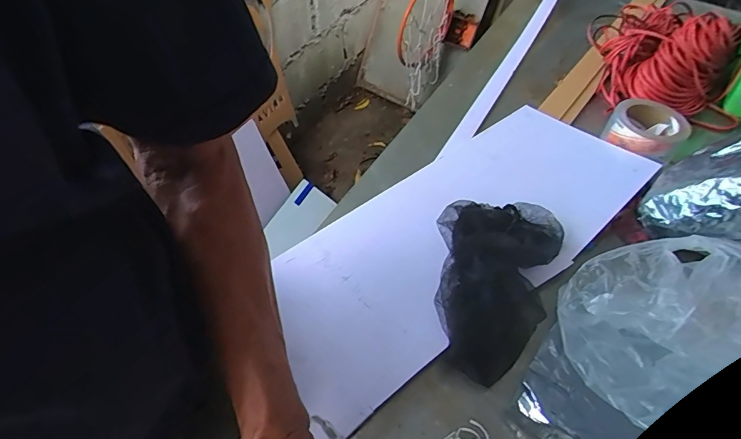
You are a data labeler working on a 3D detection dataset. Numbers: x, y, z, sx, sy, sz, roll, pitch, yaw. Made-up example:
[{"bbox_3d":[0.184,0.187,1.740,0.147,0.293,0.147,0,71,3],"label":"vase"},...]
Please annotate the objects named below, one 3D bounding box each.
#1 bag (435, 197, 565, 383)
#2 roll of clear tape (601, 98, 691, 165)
[{"bbox_3d":[0.126,0.055,0.484,0.129,0.063,0.213,22,52,14],"label":"bag"},{"bbox_3d":[0.407,-0.132,0.672,0.099,0.056,0.105,2,50,-3],"label":"roll of clear tape"}]

